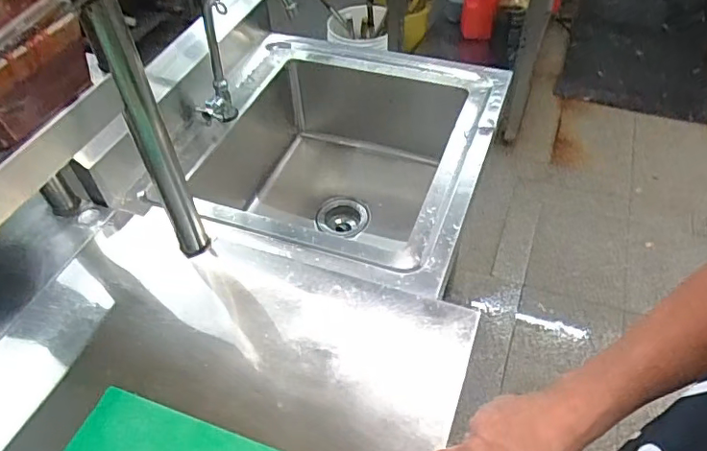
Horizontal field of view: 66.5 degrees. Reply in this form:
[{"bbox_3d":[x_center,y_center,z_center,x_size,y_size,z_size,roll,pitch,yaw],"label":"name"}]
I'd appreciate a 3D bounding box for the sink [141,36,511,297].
[{"bbox_3d":[-0.074,-0.091,1.140,0.679,0.346,0.557,18,52,19],"label":"sink"}]

